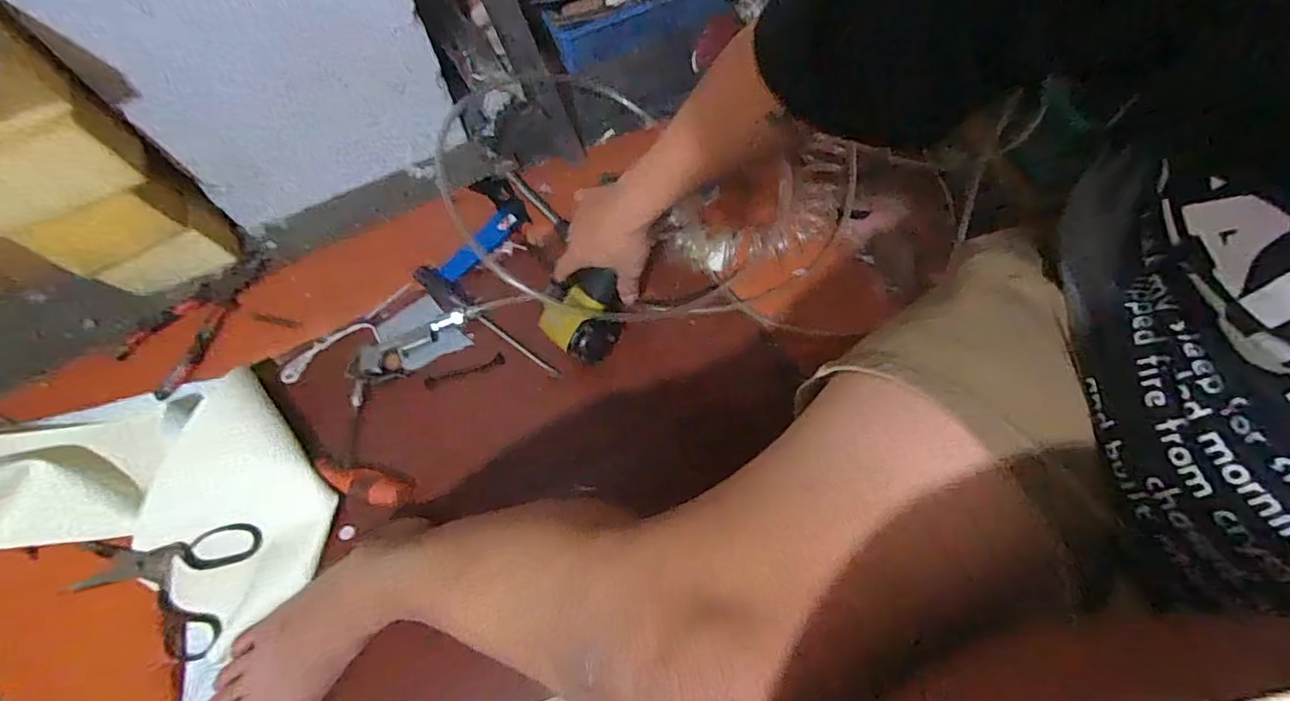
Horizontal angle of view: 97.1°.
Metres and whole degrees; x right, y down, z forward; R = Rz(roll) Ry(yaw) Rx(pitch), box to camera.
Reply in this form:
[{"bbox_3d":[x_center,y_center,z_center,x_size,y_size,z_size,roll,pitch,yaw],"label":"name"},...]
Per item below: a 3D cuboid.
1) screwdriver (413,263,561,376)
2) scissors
[{"bbox_3d":[-0.196,-0.034,0.694,0.230,0.019,0.029,37,71,17],"label":"screwdriver"},{"bbox_3d":[-0.504,0.236,0.593,0.177,0.013,0.130,9,65,6],"label":"scissors"}]

